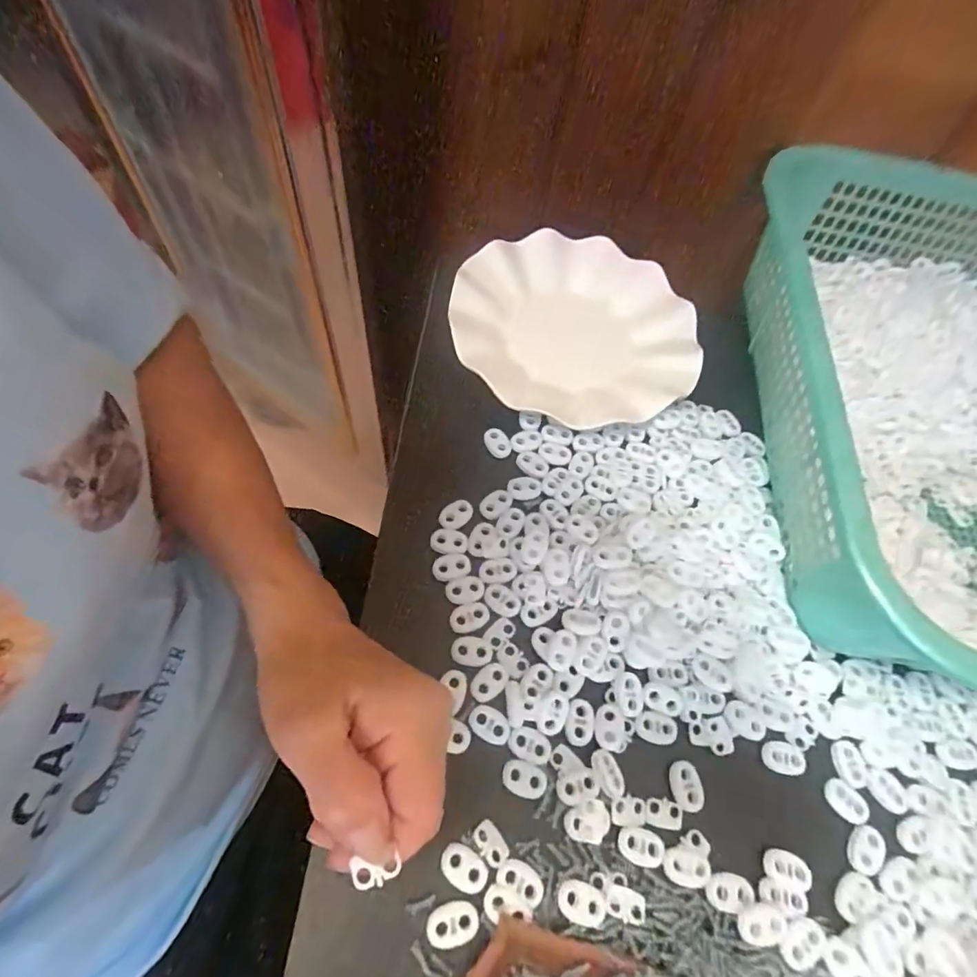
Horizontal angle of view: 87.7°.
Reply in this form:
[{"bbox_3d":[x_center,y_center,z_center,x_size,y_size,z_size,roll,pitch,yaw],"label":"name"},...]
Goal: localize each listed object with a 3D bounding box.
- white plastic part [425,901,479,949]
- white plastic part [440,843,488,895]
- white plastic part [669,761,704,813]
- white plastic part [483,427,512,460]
[{"bbox_3d":[-0.016,0.192,0.224,0.023,0.004,0.015,-6,64,-10],"label":"white plastic part"},{"bbox_3d":[-0.011,0.174,0.233,0.023,0.004,0.015,37,65,12],"label":"white plastic part"},{"bbox_3d":[0.101,0.152,0.260,0.015,0.004,0.023,-4,63,-9],"label":"white plastic part"},{"bbox_3d":[0.007,-0.031,0.342,0.015,0.006,0.021,-24,68,-18],"label":"white plastic part"}]

